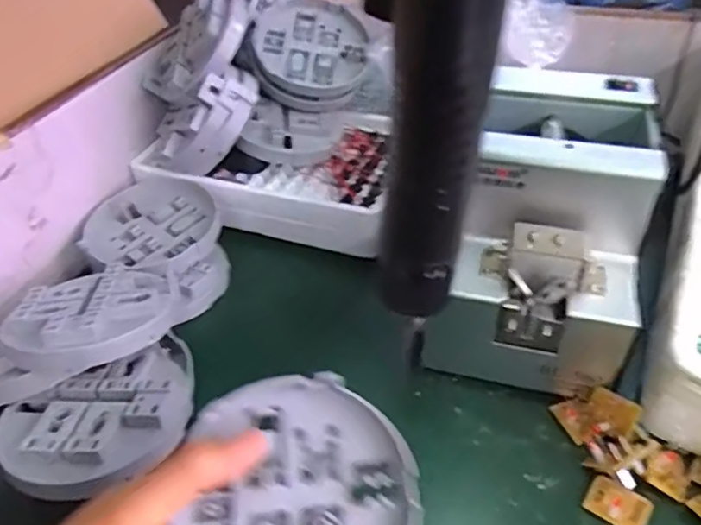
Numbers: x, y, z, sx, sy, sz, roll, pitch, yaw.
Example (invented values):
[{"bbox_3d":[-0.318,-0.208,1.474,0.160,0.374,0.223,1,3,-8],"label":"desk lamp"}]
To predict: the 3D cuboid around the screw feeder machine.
[{"bbox_3d":[0.131,-0.021,0.406,0.120,0.150,0.183,13,43,18],"label":"screw feeder machine"}]

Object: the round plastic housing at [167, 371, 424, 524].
[{"bbox_3d":[-0.022,0.105,0.263,0.100,0.017,0.104,-1,66,2],"label":"round plastic housing"}]

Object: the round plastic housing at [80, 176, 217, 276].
[{"bbox_3d":[-0.159,-0.031,0.483,0.100,0.022,0.101,-2,40,1],"label":"round plastic housing"}]

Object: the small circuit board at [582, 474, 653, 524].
[{"bbox_3d":[0.148,0.133,0.329,0.031,0.008,0.023,26,69,27],"label":"small circuit board"}]

